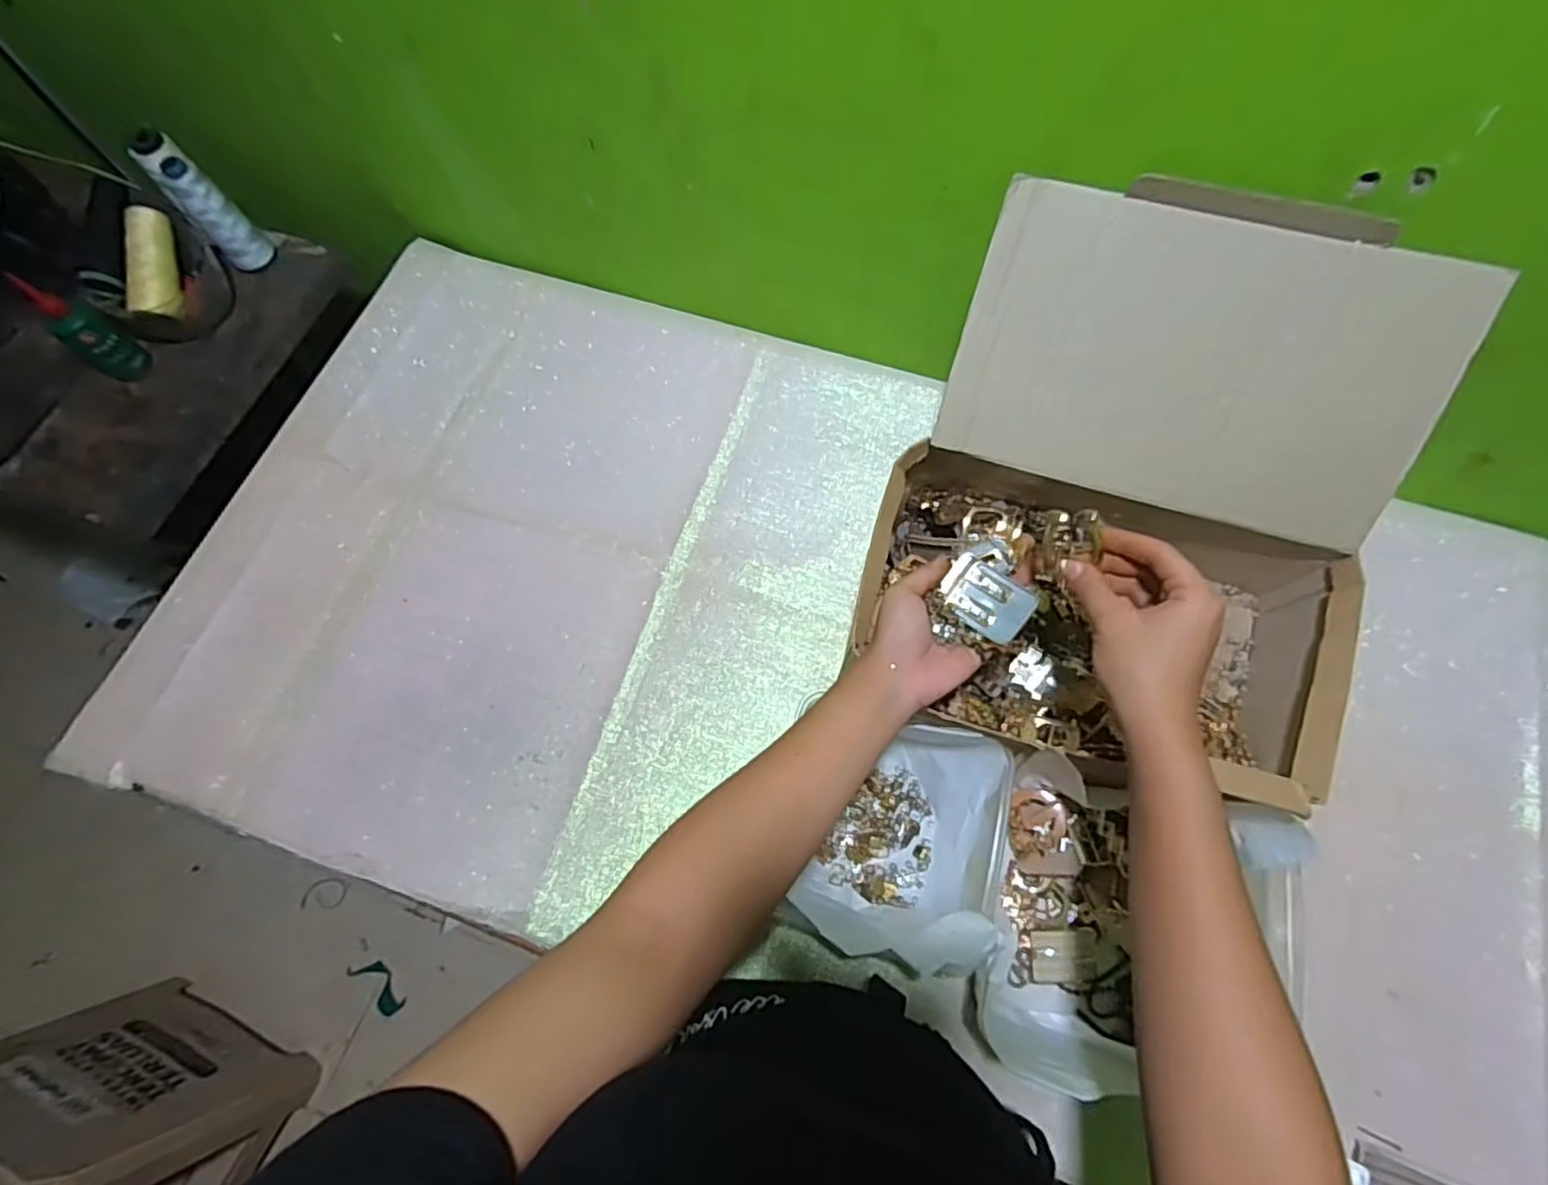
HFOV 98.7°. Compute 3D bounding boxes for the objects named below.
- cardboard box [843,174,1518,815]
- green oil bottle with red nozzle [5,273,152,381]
[{"bbox_3d":[0.262,-0.062,0.488,0.332,0.224,0.329,23,72,11],"label":"cardboard box"},{"bbox_3d":[-0.676,-0.256,0.650,0.038,0.127,0.044,33,74,14],"label":"green oil bottle with red nozzle"}]

